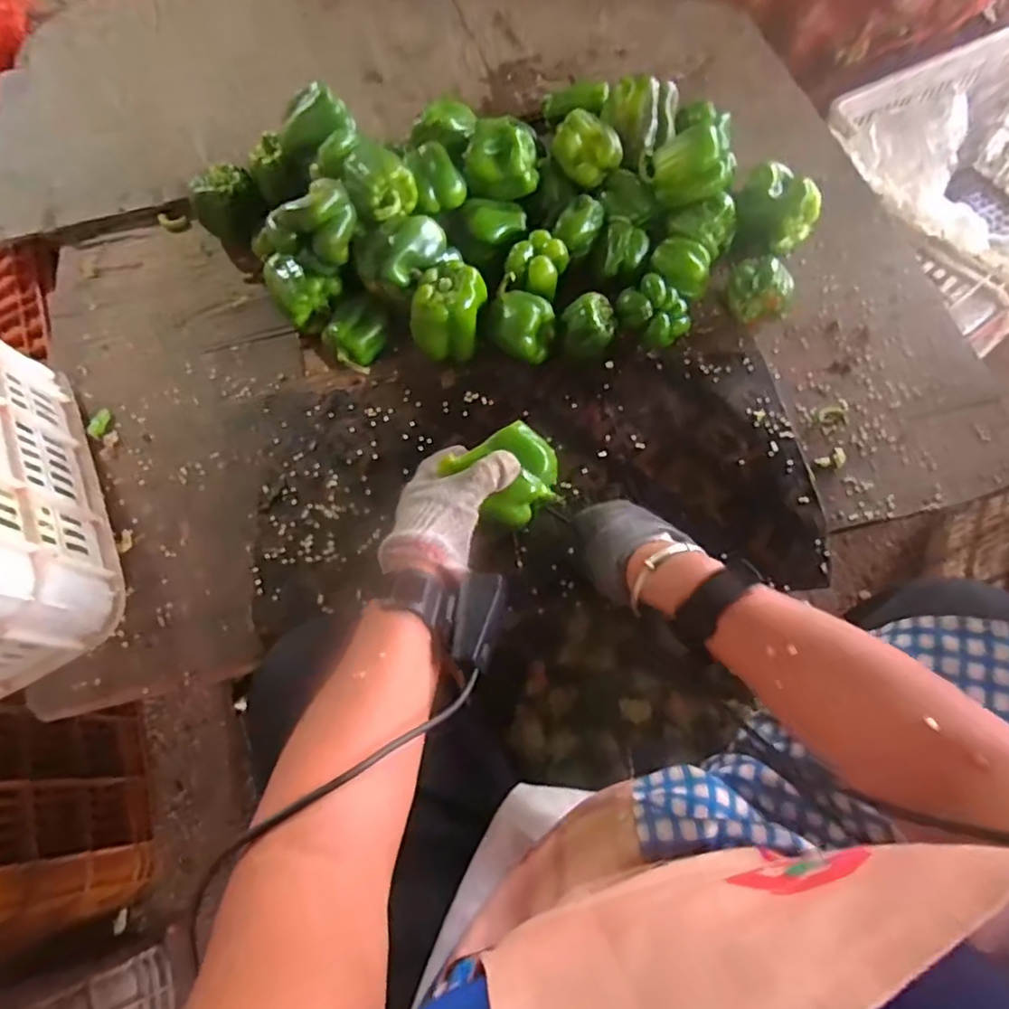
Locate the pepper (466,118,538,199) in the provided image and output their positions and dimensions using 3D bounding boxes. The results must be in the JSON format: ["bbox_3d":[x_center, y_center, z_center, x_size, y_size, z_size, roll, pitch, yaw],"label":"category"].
[{"bbox_3d":[-0.003,-0.389,0.681,0.081,0.061,0.071,4,67,5],"label":"pepper"}]

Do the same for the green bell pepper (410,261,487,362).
[{"bbox_3d":[-0.059,-0.205,0.654,0.073,0.063,0.080,2,67,4],"label":"green bell pepper"}]

